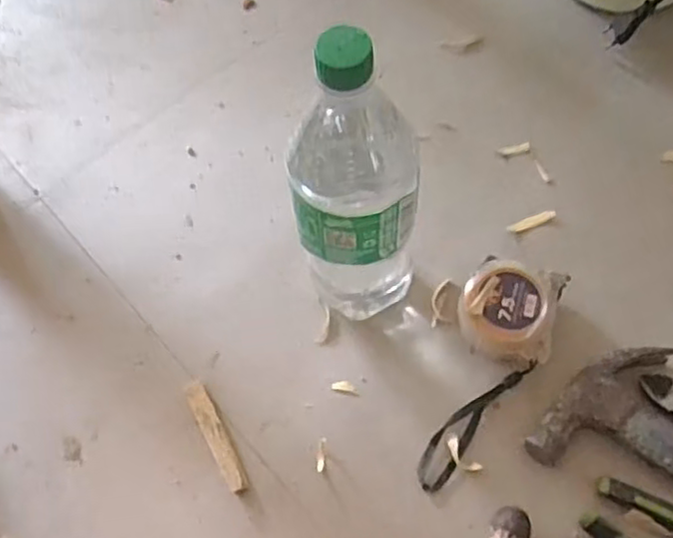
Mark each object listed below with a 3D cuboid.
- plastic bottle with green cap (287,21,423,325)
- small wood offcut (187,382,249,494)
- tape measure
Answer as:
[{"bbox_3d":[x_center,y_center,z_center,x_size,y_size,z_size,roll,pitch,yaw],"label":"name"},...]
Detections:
[{"bbox_3d":[0.012,-0.039,0.463,0.079,0.272,0.069,-11,65,-2],"label":"plastic bottle with green cap"},{"bbox_3d":[-0.090,0.126,0.527,0.016,0.012,0.088,-28,66,-10],"label":"small wood offcut"},{"bbox_3d":[0.133,0.034,0.546,0.073,0.048,0.072,15,66,10],"label":"tape measure"}]

